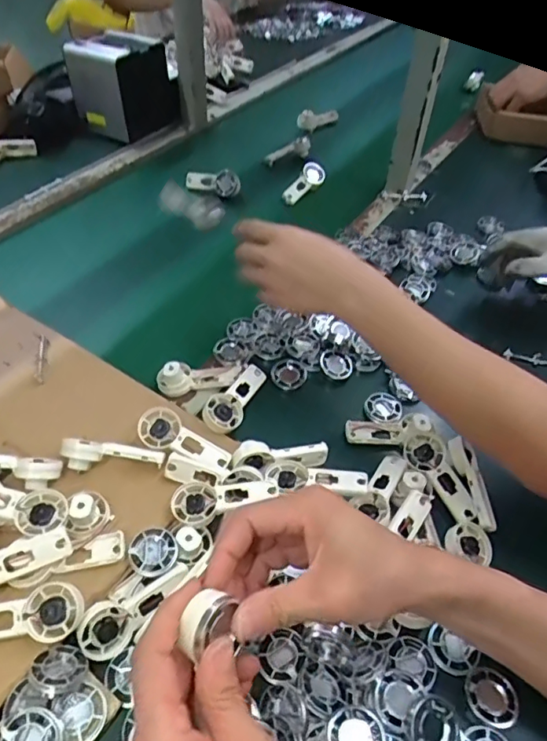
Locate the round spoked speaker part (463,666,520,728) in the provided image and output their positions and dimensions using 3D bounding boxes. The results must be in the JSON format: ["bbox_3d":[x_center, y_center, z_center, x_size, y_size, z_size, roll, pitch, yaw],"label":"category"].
[{"bbox_3d":[0.165,0.248,0.403,0.033,0.010,0.038,-29,56,-26],"label":"round spoked speaker part"}]

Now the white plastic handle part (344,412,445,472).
[{"bbox_3d":[0.129,0.067,0.556,0.099,0.024,0.056,13,46,27],"label":"white plastic handle part"}]

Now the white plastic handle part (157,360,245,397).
[{"bbox_3d":[-0.082,0.005,0.598,0.094,0.028,0.035,-6,48,-9],"label":"white plastic handle part"}]

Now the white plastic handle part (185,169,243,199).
[{"bbox_3d":[-0.101,-0.312,0.873,0.094,0.044,0.017,20,50,14],"label":"white plastic handle part"}]

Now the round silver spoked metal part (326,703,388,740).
[{"bbox_3d":[0.058,0.256,0.369,0.040,0.015,0.038,2,48,-2],"label":"round silver spoked metal part"}]

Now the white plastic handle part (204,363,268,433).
[{"bbox_3d":[-0.038,0.029,0.568,0.035,0.016,0.092,27,52,20],"label":"white plastic handle part"}]

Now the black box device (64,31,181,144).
[{"bbox_3d":[-0.260,-0.504,0.952,0.139,0.172,0.136,26,50,20],"label":"black box device"}]

